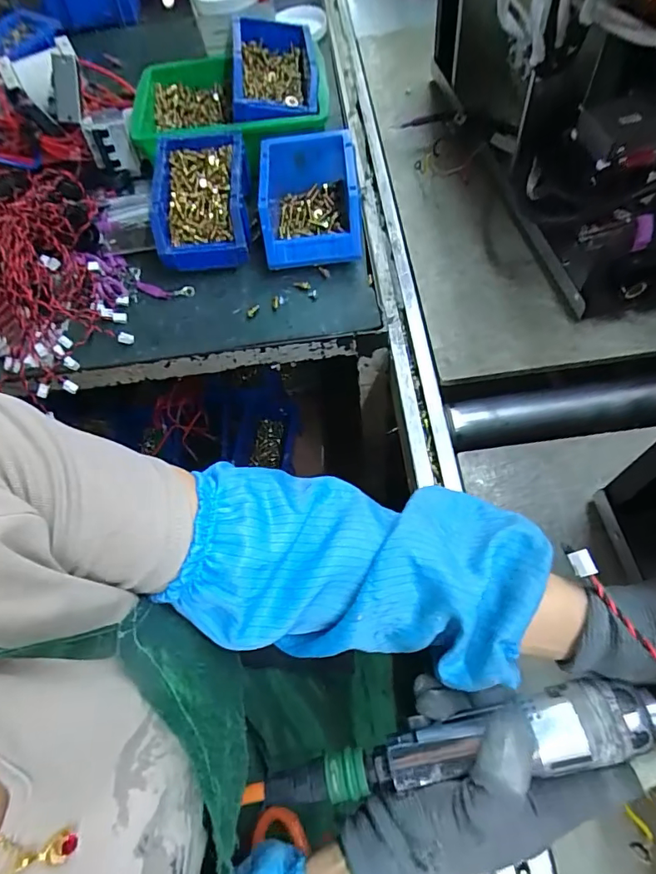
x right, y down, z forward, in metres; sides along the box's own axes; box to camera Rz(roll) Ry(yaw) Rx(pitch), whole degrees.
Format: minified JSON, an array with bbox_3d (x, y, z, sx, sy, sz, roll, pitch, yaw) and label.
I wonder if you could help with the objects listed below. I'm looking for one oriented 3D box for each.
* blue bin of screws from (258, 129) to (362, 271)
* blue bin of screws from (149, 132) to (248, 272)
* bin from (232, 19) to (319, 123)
[{"bbox_3d":[-0.019,-0.280,0.579,0.114,0.081,0.156,-5,63,5],"label":"blue bin of screws"},{"bbox_3d":[-0.149,-0.284,0.585,0.110,0.077,0.165,-6,63,4],"label":"blue bin of screws"},{"bbox_3d":[-0.075,-0.493,0.642,0.113,0.066,0.178,-6,62,0],"label":"bin"}]

